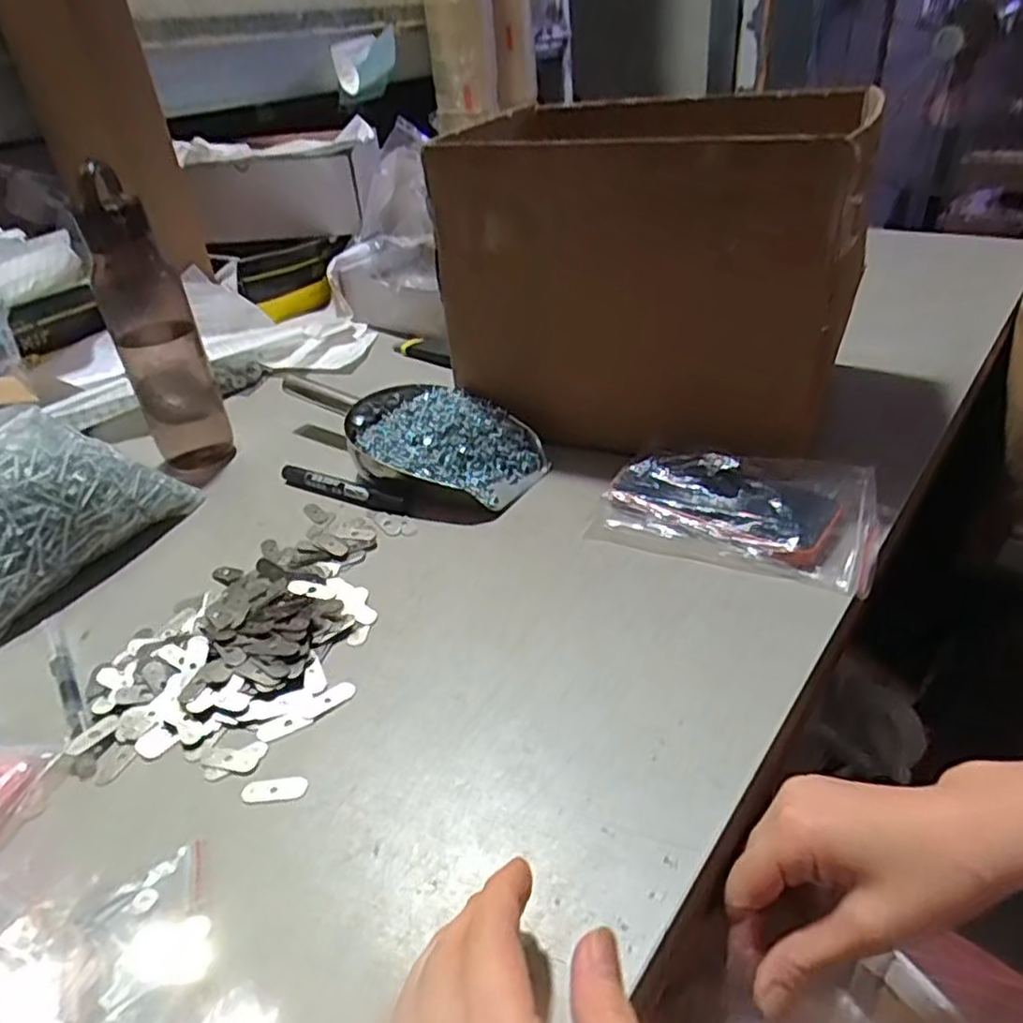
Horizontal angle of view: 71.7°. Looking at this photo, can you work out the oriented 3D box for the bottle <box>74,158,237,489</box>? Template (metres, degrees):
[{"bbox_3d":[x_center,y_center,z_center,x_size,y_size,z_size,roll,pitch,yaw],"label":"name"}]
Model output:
[{"bbox_3d":[-0.309,-0.147,0.615,0.054,0.246,0.066,11,37,20],"label":"bottle"}]

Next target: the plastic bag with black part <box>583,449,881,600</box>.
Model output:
[{"bbox_3d":[0.168,-0.007,0.525,0.195,0.034,0.119,12,38,22],"label":"plastic bag with black part"}]

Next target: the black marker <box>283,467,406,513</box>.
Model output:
[{"bbox_3d":[-0.145,-0.019,0.602,0.136,0.012,0.013,16,39,26],"label":"black marker"}]

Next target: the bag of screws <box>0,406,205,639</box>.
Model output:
[{"bbox_3d":[-0.360,-0.008,0.530,0.116,0.091,0.192,14,38,24],"label":"bag of screws"}]

